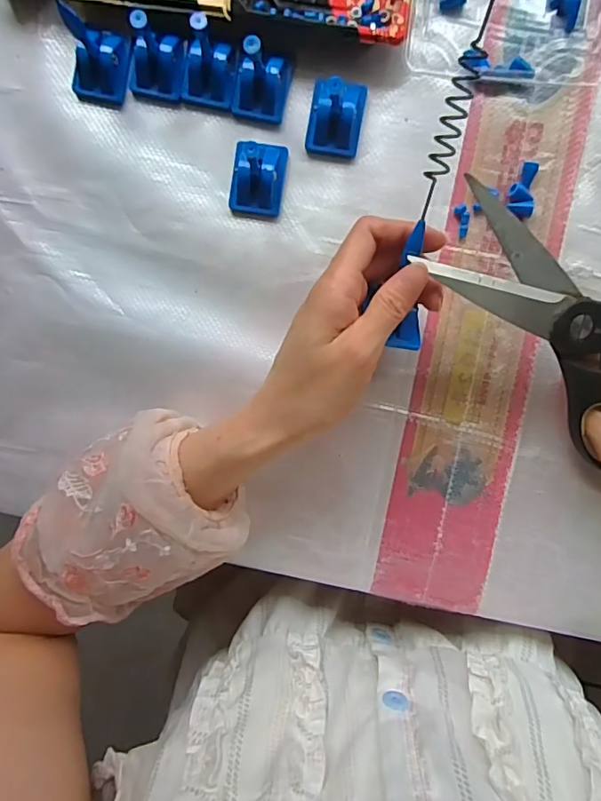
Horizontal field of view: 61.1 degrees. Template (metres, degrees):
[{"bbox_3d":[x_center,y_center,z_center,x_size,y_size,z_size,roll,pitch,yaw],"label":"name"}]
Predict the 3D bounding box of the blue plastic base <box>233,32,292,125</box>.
[{"bbox_3d":[-0.026,-0.201,0.320,0.032,0.029,0.036,13,95,3],"label":"blue plastic base"}]

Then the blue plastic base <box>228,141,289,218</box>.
[{"bbox_3d":[-0.028,-0.144,0.328,0.033,0.022,0.042,9,95,3],"label":"blue plastic base"}]

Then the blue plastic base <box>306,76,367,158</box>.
[{"bbox_3d":[0.022,-0.181,0.324,0.034,0.021,0.043,10,95,3],"label":"blue plastic base"}]

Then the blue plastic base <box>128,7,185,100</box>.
[{"bbox_3d":[-0.092,-0.214,0.319,0.033,0.029,0.034,16,96,2],"label":"blue plastic base"}]

